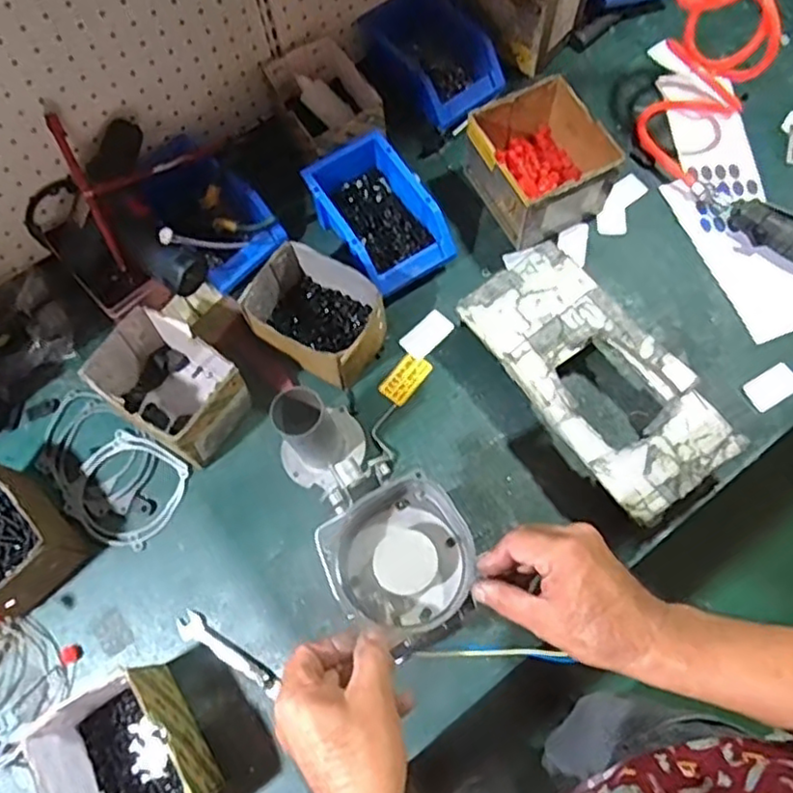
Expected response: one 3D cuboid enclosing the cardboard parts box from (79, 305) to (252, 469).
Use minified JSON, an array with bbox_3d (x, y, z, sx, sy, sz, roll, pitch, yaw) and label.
[{"bbox_3d":[-0.248,-0.011,0.735,0.149,0.094,0.116,35,75,14],"label":"cardboard parts box"}]

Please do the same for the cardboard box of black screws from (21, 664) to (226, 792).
[{"bbox_3d":[-0.257,0.346,0.619,0.126,0.096,0.146,-33,71,-9],"label":"cardboard box of black screws"}]

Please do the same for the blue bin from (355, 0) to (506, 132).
[{"bbox_3d":[0.046,-0.456,0.889,0.140,0.083,0.178,-39,73,-11],"label":"blue bin"}]

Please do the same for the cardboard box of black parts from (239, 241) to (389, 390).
[{"bbox_3d":[-0.089,-0.092,0.764,0.152,0.077,0.111,29,74,13],"label":"cardboard box of black parts"}]

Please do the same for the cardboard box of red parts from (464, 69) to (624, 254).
[{"bbox_3d":[0.175,-0.291,0.815,0.138,0.093,0.154,-30,71,-8],"label":"cardboard box of red parts"}]

